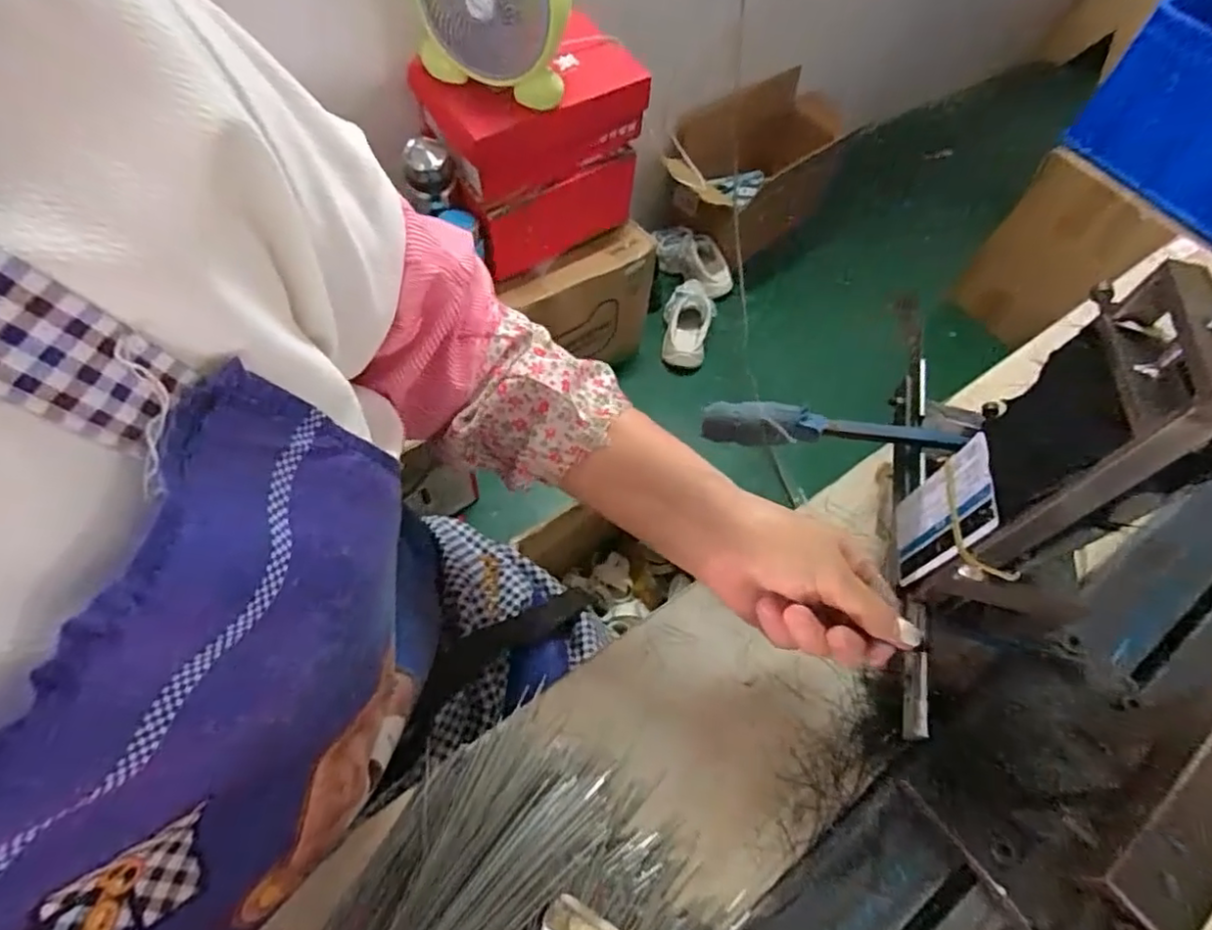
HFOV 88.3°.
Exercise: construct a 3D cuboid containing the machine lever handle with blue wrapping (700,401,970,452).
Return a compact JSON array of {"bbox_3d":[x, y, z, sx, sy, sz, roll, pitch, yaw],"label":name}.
[{"bbox_3d":[0.146,-0.019,0.412,0.160,0.031,0.023,10,60,1],"label":"machine lever handle with blue wrapping"}]

